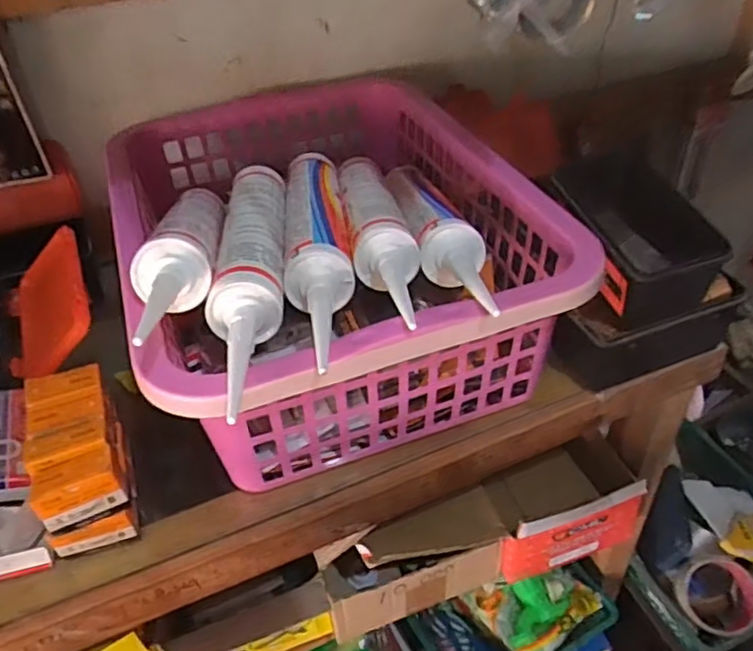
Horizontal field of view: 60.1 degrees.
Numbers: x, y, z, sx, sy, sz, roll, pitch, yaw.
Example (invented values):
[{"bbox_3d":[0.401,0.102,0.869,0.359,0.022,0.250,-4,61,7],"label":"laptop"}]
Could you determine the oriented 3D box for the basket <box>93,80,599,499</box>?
[{"bbox_3d":[-0.046,-0.070,0.572,0.320,0.133,0.432,-17,43,-14],"label":"basket"}]

